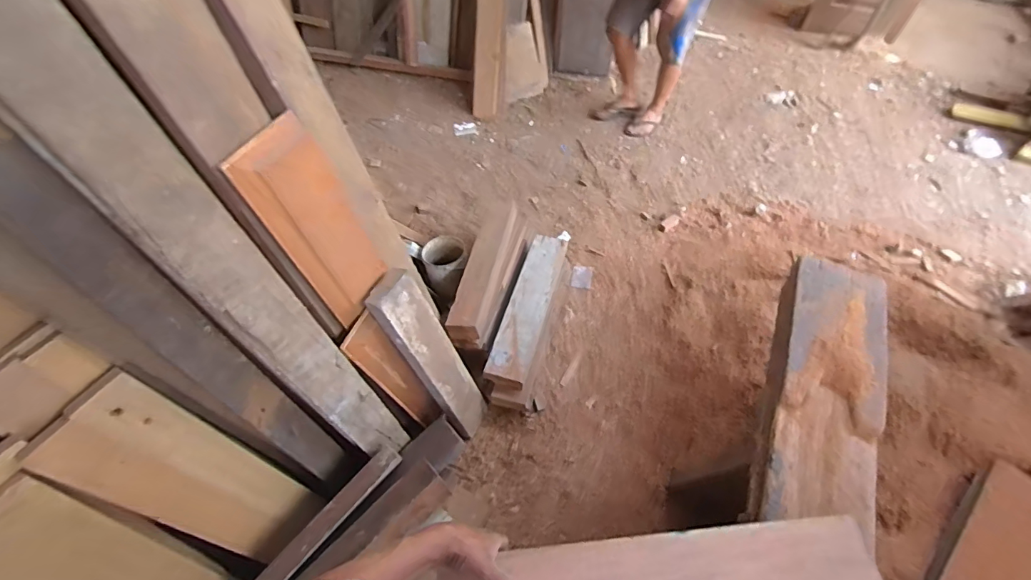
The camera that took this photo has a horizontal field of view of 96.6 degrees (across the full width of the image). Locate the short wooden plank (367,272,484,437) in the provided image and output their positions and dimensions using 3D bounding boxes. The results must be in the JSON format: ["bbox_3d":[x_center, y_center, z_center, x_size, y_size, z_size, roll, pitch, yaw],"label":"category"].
[{"bbox_3d":[-0.221,0.219,1.340,0.060,0.663,0.140,24,58,41],"label":"short wooden plank"}]

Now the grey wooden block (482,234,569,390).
[{"bbox_3d":[0.059,0.043,1.721,0.158,0.053,0.686,14,55,12],"label":"grey wooden block"}]

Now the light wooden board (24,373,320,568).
[{"bbox_3d":[-0.683,0.420,1.015,0.032,0.604,0.200,13,55,36],"label":"light wooden board"}]

